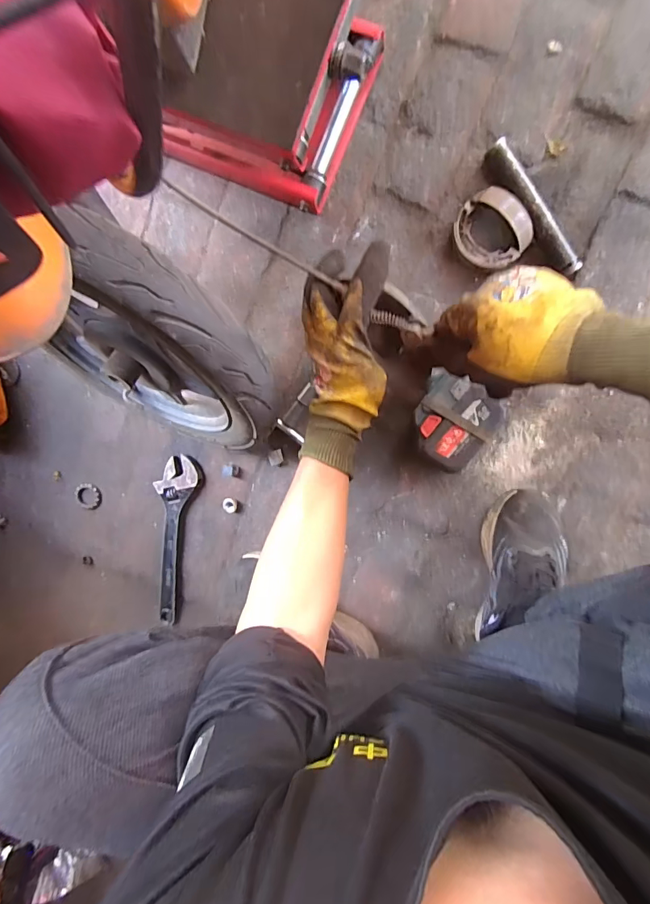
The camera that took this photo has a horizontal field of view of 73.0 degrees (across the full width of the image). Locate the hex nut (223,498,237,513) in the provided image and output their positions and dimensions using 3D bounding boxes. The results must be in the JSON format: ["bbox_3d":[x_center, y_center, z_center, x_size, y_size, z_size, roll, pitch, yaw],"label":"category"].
[{"bbox_3d":[-0.147,0.083,0.686,0.020,0.012,0.024,-35,91,8],"label":"hex nut"}]

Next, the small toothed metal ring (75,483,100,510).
[{"bbox_3d":[-0.393,0.073,0.725,0.041,0.007,0.044,1,96,10],"label":"small toothed metal ring"}]

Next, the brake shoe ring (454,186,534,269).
[{"bbox_3d":[0.220,-0.292,0.583,0.098,0.033,0.085,41,98,1],"label":"brake shoe ring"}]

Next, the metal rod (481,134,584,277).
[{"bbox_3d":[0.270,-0.313,0.575,0.033,0.031,0.189,-35,91,8],"label":"metal rod"}]

